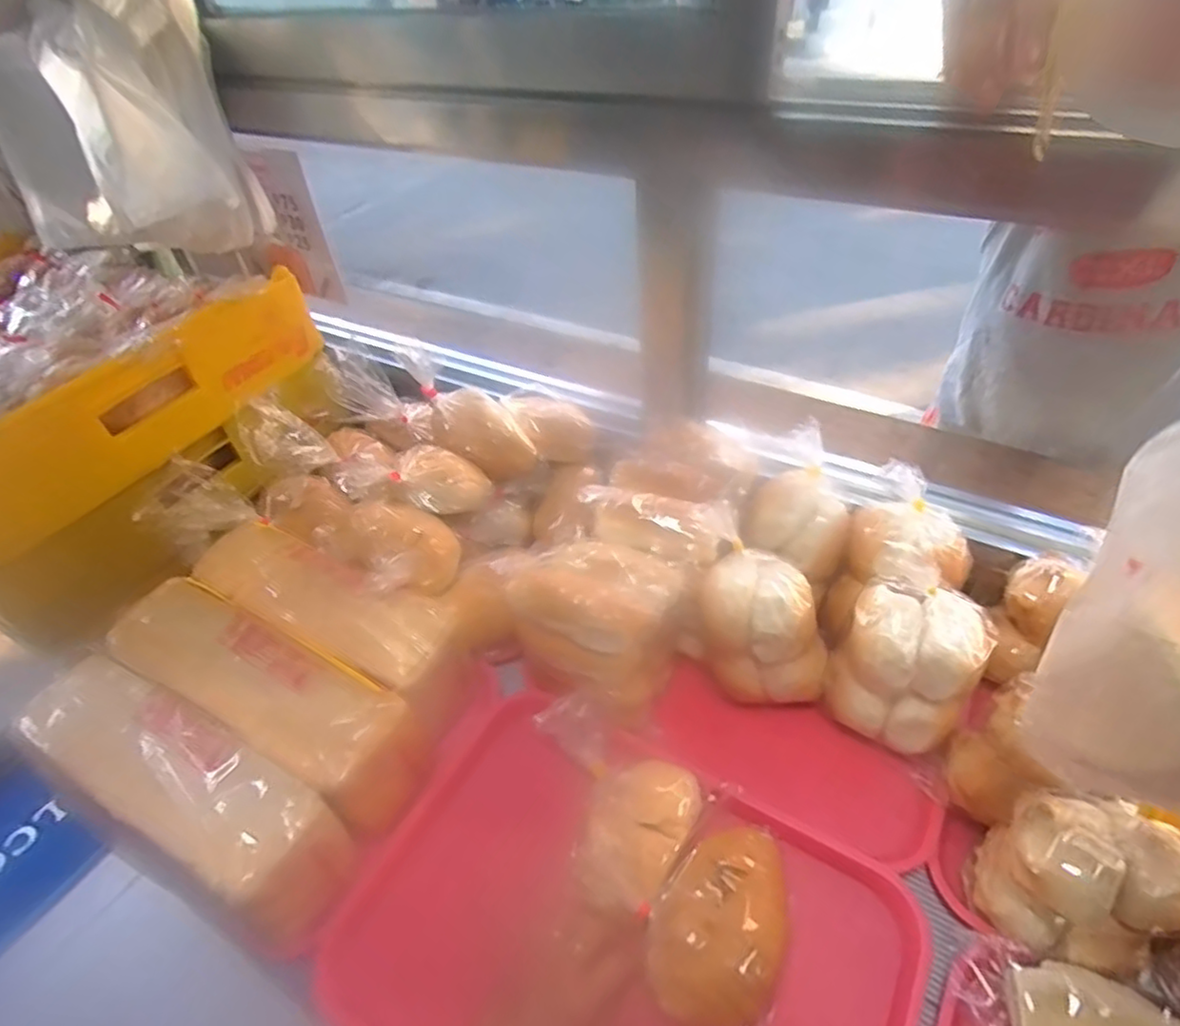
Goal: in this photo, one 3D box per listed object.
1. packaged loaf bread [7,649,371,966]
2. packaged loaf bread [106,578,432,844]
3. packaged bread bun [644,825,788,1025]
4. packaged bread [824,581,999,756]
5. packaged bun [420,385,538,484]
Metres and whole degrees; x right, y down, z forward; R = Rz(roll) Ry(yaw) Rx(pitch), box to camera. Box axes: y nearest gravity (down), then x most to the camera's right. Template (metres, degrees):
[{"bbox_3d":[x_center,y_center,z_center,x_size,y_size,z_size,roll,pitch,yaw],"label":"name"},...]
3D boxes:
[{"bbox_3d":[-0.349,0.246,0.567,0.311,0.123,0.093,18,49,23],"label":"packaged loaf bread"},{"bbox_3d":[-0.299,0.178,0.613,0.327,0.104,0.093,18,49,23],"label":"packaged loaf bread"},{"bbox_3d":[0.099,0.309,0.491,0.091,0.059,0.137,11,46,17],"label":"packaged bread bun"},{"bbox_3d":[0.285,0.136,0.578,0.113,0.126,0.096,24,51,28],"label":"packaged bread"},{"bbox_3d":[-0.125,-0.091,0.759,0.134,0.076,0.076,28,53,30],"label":"packaged bun"}]

